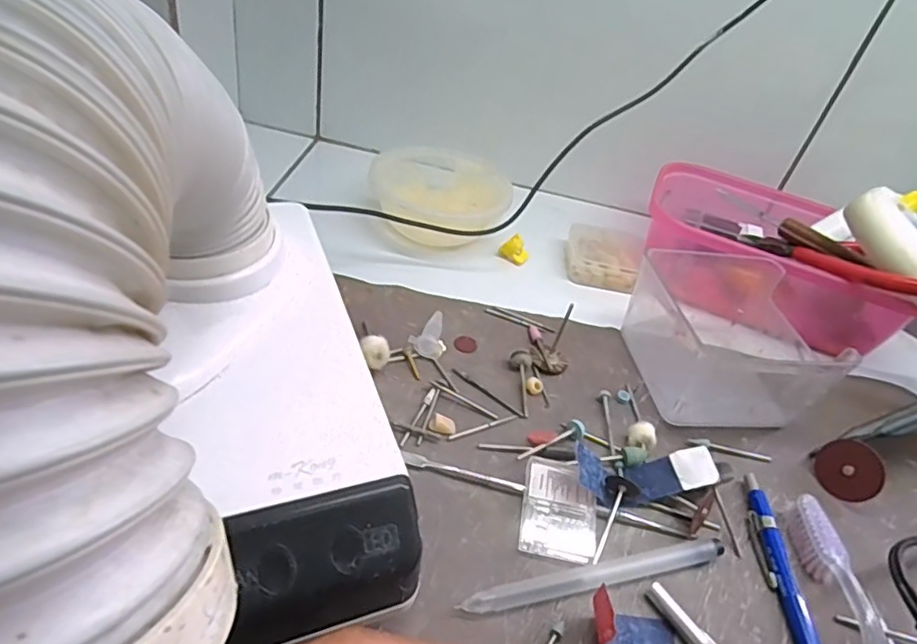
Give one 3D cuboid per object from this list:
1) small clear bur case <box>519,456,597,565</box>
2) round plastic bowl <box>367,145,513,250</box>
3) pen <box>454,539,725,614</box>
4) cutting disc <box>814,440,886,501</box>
[{"bbox_3d":[0.047,0.086,0.278,0.034,0.008,0.046,14,40,1],"label":"small clear bur case"},{"bbox_3d":[-0.013,-0.086,0.443,0.105,0.046,0.088,3,42,-12],"label":"round plastic bowl"},{"bbox_3d":[0.062,0.107,0.256,0.125,0.009,0.009,-3,43,-18],"label":"pen"},{"bbox_3d":[0.208,0.079,0.318,0.031,0.031,0.004,24,9,42],"label":"cutting disc"}]

